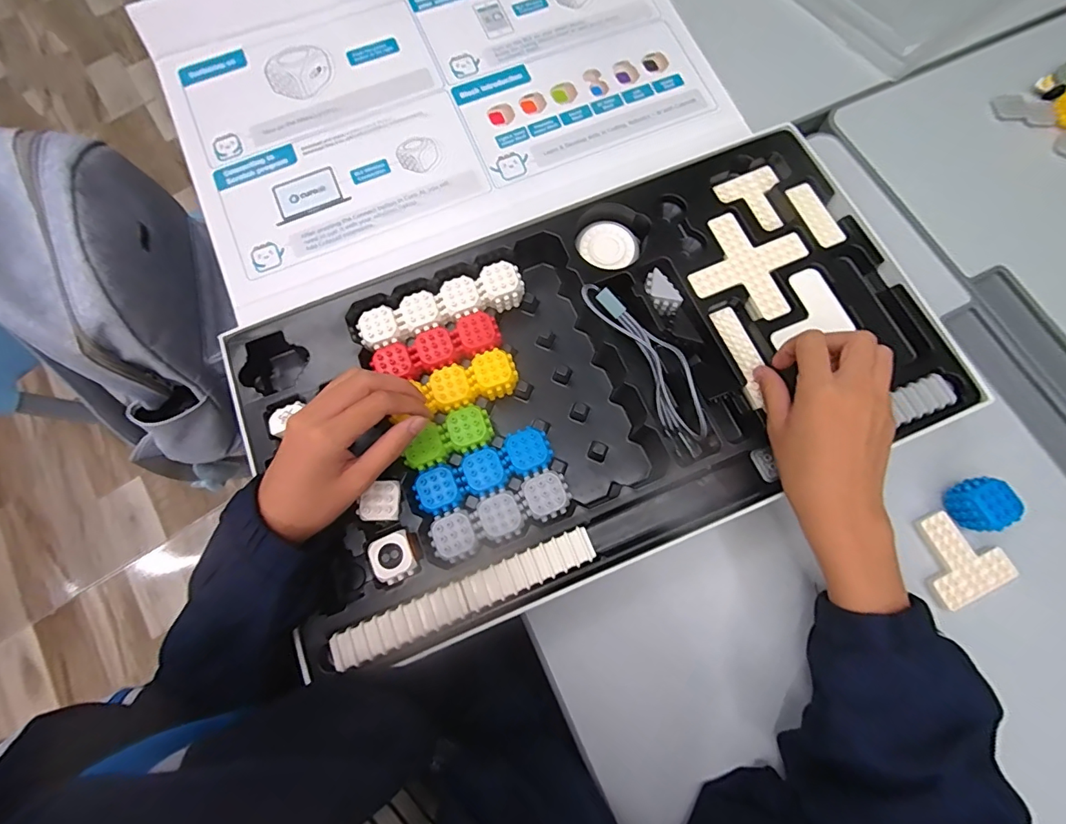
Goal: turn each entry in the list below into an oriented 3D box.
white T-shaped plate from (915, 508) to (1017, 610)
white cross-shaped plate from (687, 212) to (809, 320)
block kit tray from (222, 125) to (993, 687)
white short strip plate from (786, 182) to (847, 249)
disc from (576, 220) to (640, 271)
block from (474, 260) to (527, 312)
[{"bbox_3d":[0.329,0.113,0.363,0.064,0.015,0.063,-29,75,-7],"label":"white T-shaped plate"},{"bbox_3d":[0.184,-0.125,0.395,0.082,0.006,0.080,22,75,7],"label":"white cross-shaped plate"},{"bbox_3d":[0.048,-0.033,0.390,0.531,0.053,0.291,-23,78,-4],"label":"block kit tray"},{"bbox_3d":[0.247,-0.172,0.403,0.026,0.004,0.065,-21,75,-5],"label":"white short strip plate"},{"bbox_3d":[0.068,-0.151,0.420,0.052,0.007,0.046,-14,74,-3],"label":"disc"},{"bbox_3d":[-0.029,-0.112,0.418,0.041,0.032,0.034,-21,75,-5],"label":"block"}]

